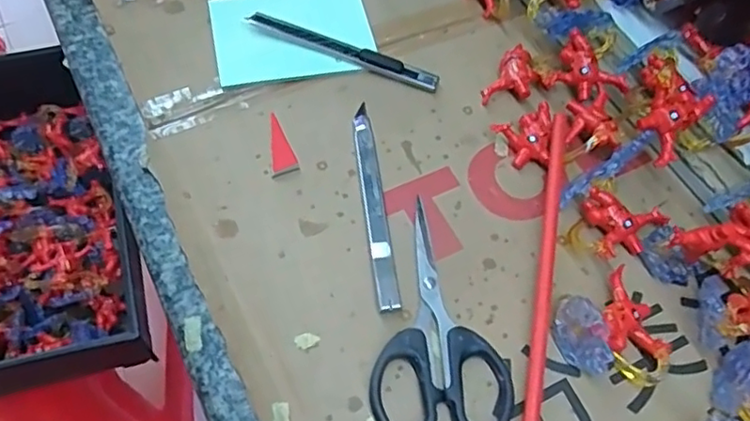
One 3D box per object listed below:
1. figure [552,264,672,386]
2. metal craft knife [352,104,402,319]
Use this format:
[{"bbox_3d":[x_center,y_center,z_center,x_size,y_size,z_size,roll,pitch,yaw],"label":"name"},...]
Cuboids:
[{"bbox_3d":[0.120,0.059,0.295,0.053,0.030,0.052,2,60,-3],"label":"figure"},{"bbox_3d":[-0.001,-0.006,0.331,0.012,0.009,0.129,-5,61,-6],"label":"metal craft knife"}]

